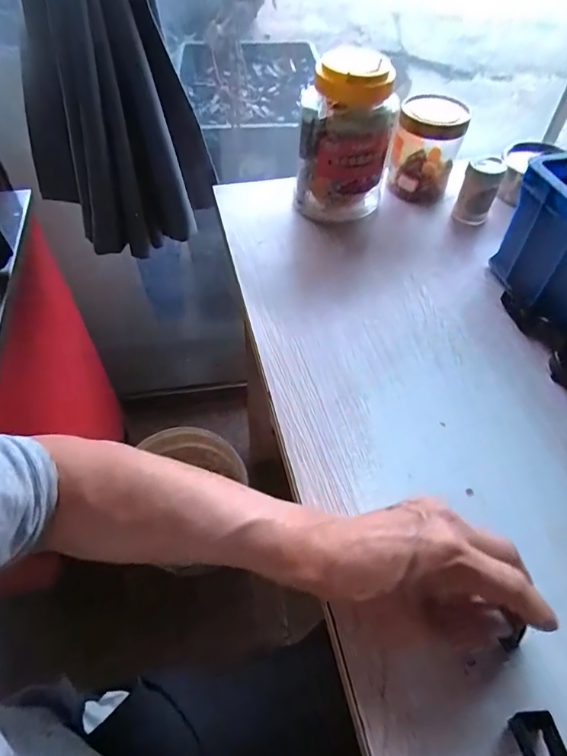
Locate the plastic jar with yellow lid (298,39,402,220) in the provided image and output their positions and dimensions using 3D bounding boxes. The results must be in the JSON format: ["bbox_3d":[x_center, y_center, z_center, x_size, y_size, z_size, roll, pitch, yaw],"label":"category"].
[{"bbox_3d":[0.077,-0.291,0.571,0.111,0.186,0.091,9,53,7],"label":"plastic jar with yellow lid"}]

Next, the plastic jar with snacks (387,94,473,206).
[{"bbox_3d":[0.189,-0.309,0.627,0.082,0.114,0.082,9,53,7],"label":"plastic jar with snacks"}]

